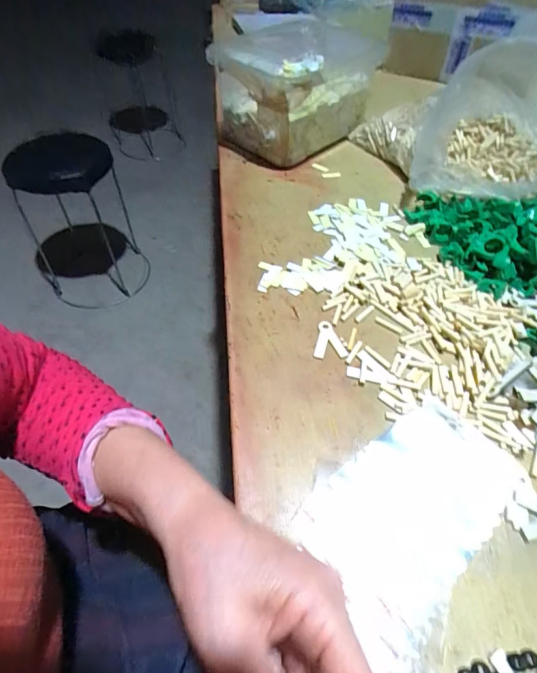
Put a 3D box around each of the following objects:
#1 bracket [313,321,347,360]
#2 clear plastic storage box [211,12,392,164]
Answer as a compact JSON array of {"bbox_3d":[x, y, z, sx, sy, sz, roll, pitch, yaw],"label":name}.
[{"bbox_3d":[0.060,0.004,0.385,0.031,0.004,0.042,2,51,1],"label":"bracket"},{"bbox_3d":[0.030,-0.373,0.621,0.205,0.125,0.192,-35,60,-26],"label":"clear plastic storage box"}]

